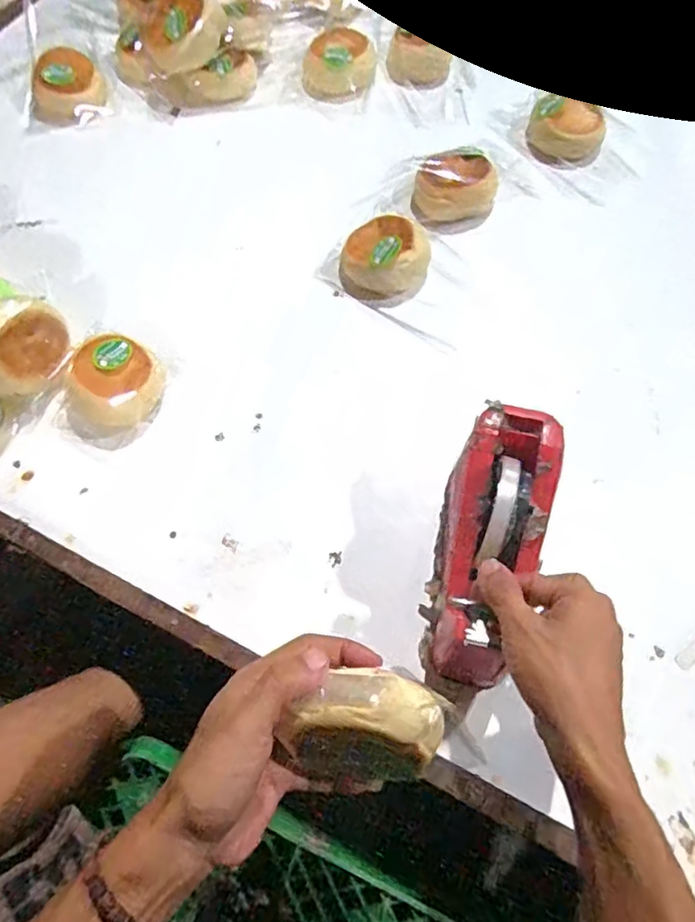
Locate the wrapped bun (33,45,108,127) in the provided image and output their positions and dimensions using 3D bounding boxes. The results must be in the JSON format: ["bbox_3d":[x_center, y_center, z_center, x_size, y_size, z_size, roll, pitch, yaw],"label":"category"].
[{"bbox_3d":[-0.351,-0.471,0.720,0.098,0.041,0.082,-26,70,-10],"label":"wrapped bun"}]

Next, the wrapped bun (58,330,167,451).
[{"bbox_3d":[-0.227,-0.069,0.552,0.087,0.047,0.105,33,71,12],"label":"wrapped bun"}]

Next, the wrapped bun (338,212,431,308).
[{"bbox_3d":[0.040,-0.221,0.616,0.097,0.048,0.091,0,68,-1],"label":"wrapped bun"}]

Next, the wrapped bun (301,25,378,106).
[{"bbox_3d":[-0.010,-0.513,0.734,0.096,0.045,0.103,-2,68,-1],"label":"wrapped bun"}]

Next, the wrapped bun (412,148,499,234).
[{"bbox_3d":[0.126,-0.315,0.659,0.092,0.050,0.105,12,68,4],"label":"wrapped bun"}]

